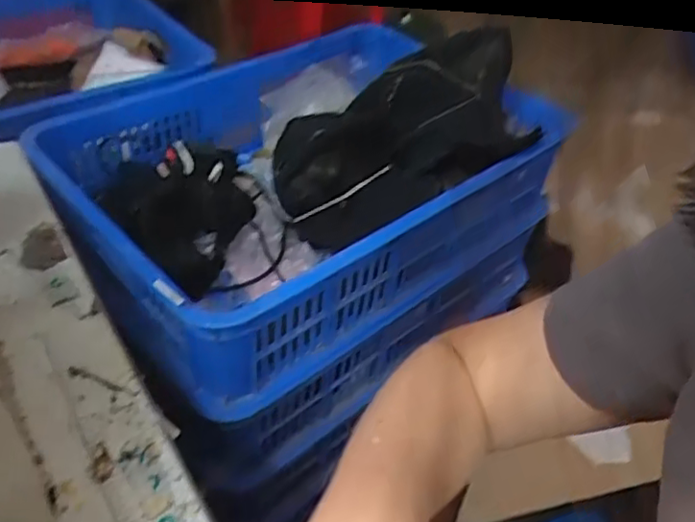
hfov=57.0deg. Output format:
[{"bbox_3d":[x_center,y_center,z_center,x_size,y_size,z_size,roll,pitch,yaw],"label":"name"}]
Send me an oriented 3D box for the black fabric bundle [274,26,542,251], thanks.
[{"bbox_3d":[0.054,-0.150,0.781,0.307,0.148,0.141,-30,51,-15],"label":"black fabric bundle"}]

